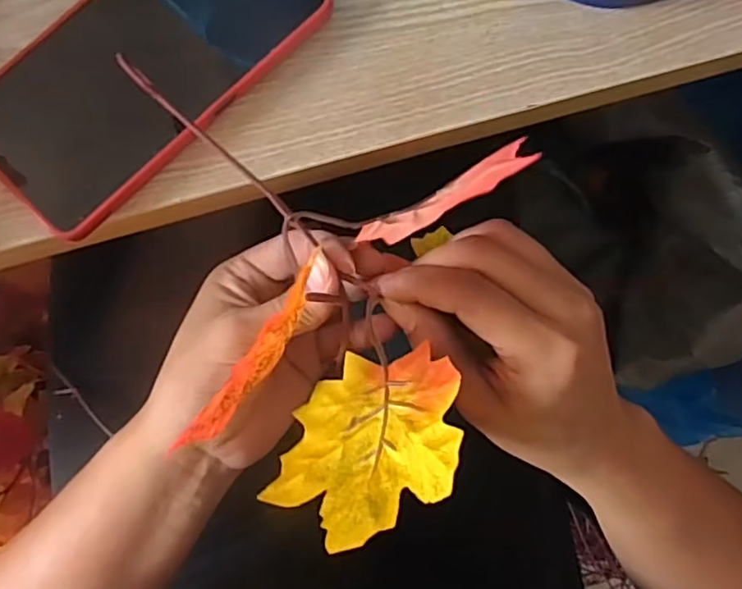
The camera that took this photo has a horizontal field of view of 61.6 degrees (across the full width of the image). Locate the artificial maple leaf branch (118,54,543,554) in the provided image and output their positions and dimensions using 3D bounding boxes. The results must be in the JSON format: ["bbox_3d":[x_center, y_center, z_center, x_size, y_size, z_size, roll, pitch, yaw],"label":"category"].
[{"bbox_3d":[-0.023,0.003,0.251,0.146,0.079,0.166,6,87,-4],"label":"artificial maple leaf branch"}]

